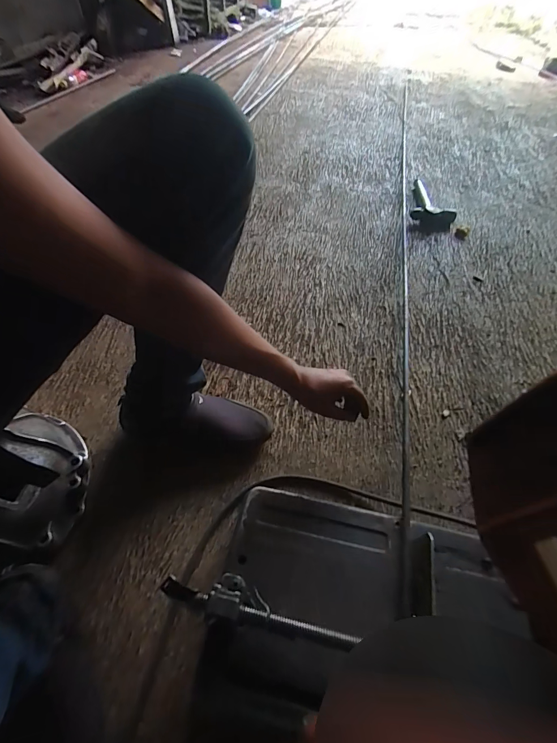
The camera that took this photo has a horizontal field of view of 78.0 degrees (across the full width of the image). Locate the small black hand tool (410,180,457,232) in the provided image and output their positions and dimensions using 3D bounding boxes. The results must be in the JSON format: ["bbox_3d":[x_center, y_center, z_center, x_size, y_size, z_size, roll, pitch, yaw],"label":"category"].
[{"bbox_3d":[0.530,-0.569,1.170,0.148,0.048,0.284,14,54,9],"label":"small black hand tool"}]

